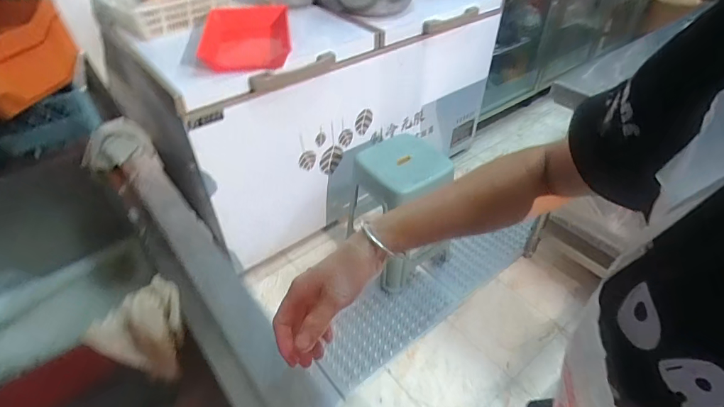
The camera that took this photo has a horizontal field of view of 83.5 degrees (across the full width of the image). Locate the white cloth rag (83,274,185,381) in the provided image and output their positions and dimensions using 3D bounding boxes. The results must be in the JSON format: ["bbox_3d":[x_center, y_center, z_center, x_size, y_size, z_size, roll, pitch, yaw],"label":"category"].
[{"bbox_3d":[-0.314,0.199,0.604,0.070,0.141,0.122,32,52,31],"label":"white cloth rag"}]

